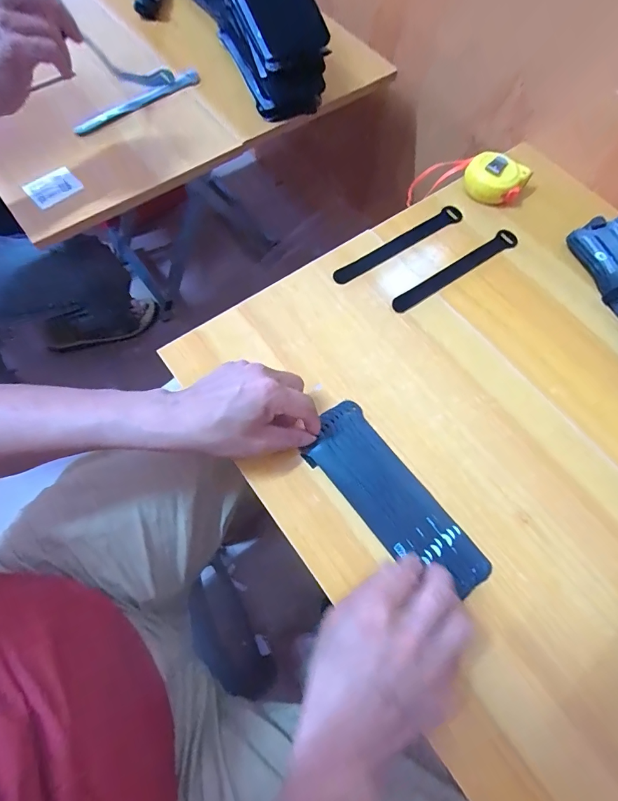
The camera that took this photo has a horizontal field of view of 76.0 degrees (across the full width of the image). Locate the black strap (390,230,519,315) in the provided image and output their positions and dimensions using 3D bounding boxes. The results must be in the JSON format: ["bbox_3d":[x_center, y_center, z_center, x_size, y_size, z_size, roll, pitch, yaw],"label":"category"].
[{"bbox_3d":[0.179,-0.157,0.476,0.197,0.005,0.023,-34,74,-14],"label":"black strap"}]

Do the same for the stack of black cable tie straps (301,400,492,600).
[{"bbox_3d":[0.078,0.091,0.370,0.072,0.018,0.195,-39,73,-15],"label":"stack of black cable tie straps"}]

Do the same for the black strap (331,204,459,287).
[{"bbox_3d":[0.113,-0.193,0.490,0.197,0.005,0.024,-34,85,-14],"label":"black strap"}]

